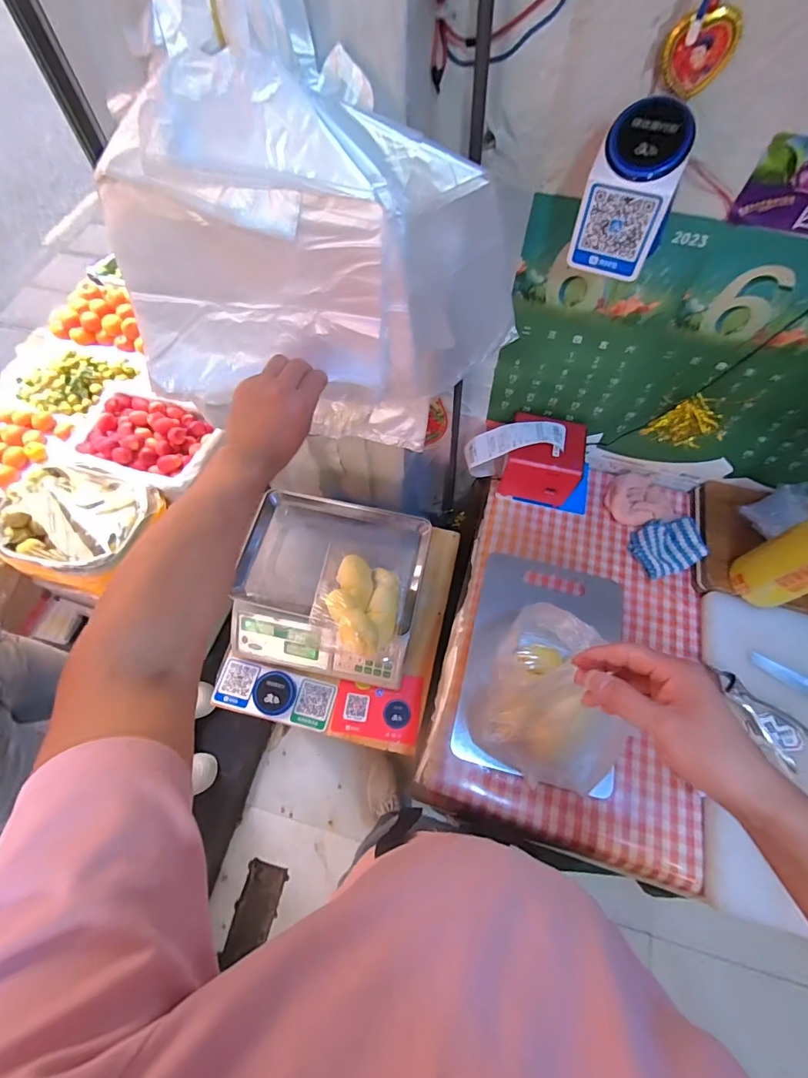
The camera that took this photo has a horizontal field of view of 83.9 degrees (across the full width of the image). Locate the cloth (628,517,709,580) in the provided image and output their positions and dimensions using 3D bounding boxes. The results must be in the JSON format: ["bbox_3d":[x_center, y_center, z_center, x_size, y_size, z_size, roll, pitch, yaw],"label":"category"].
[{"bbox_3d":[0.460,0.010,0.782,0.114,0.021,0.094,-21,65,8],"label":"cloth"}]

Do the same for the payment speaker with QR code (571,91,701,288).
[{"bbox_3d":[0.219,-0.326,0.433,0.086,0.119,0.048,24,67,10],"label":"payment speaker with QR code"}]

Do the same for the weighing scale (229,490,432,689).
[{"bbox_3d":[-0.132,0.080,0.842,0.318,0.155,0.308,13,65,5],"label":"weighing scale"}]

